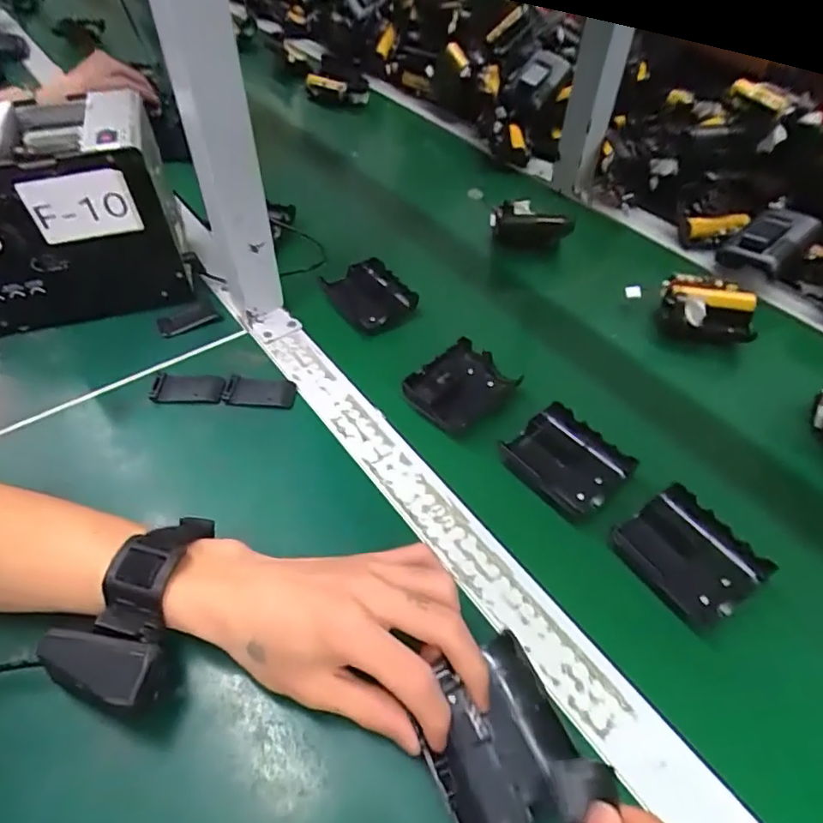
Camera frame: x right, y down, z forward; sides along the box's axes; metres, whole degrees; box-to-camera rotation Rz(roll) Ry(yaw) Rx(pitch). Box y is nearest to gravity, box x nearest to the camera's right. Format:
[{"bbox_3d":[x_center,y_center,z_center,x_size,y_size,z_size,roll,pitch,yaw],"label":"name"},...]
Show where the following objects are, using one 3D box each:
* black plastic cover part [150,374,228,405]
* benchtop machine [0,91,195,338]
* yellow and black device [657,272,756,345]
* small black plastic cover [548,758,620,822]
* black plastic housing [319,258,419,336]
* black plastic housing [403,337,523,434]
[{"bbox_3d":[-0.187,-0.019,0.454,0.060,0.004,0.033,1,49,-1],"label":"black plastic cover part"},{"bbox_3d":[-0.304,-0.171,0.489,0.187,0.151,0.126,-8,50,-9],"label":"benchtop machine"},{"bbox_3d":[0.278,-0.094,0.515,0.080,0.040,0.054,10,50,7],"label":"yellow and black device"},{"bbox_3d":[0.076,0.166,0.240,0.026,0.004,0.023,-16,68,12],"label":"small black plastic cover"},{"bbox_3d":[-0.042,-0.111,0.530,0.065,0.028,0.091,-27,55,-23],"label":"black plastic housing"},{"bbox_3d":[0.041,-0.020,0.448,0.080,0.026,0.066,-36,59,-28],"label":"black plastic housing"}]

